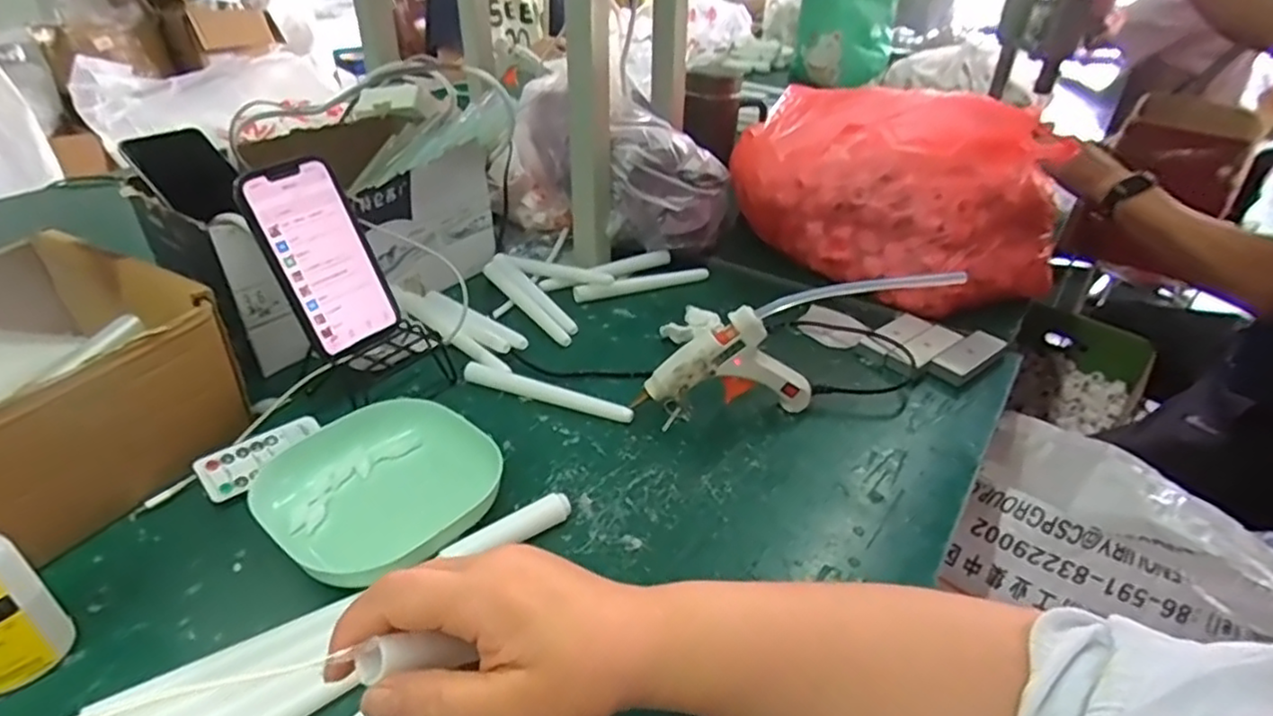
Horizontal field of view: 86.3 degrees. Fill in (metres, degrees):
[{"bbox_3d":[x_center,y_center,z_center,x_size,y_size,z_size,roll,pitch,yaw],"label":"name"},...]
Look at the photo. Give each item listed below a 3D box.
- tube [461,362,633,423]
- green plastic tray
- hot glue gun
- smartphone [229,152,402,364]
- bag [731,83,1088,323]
[{"bbox_3d":[-0.075,0.029,0.564,0.152,0.018,0.014,14,37,18],"label":"tube"},{"bbox_3d":[-0.170,0.085,0.458,0.132,0.030,0.136,27,42,32],"label":"green plastic tray"},{"bbox_3d":[0.070,0.005,0.533,0.135,0.091,0.024,-2,35,-4],"label":"hot glue gun"},{"bbox_3d":[-0.242,-0.079,0.525,0.007,0.144,0.073,2,30,47],"label":"smartphone"},{"bbox_3d":[0.262,-0.171,0.715,0.324,0.176,0.203,15,37,20],"label":"bag"}]

